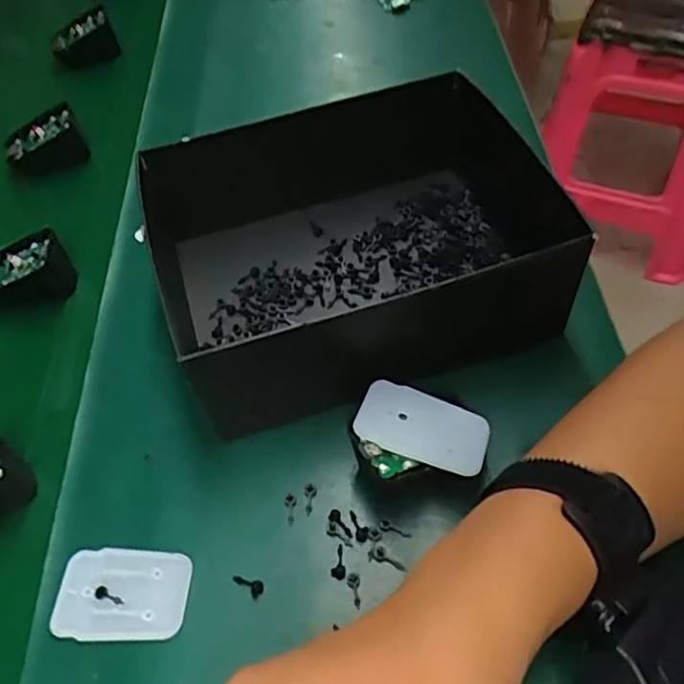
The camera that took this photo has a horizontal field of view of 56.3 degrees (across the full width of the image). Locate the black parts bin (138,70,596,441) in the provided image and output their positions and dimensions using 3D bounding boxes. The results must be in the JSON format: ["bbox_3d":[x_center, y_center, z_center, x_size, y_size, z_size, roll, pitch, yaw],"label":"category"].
[{"bbox_3d":[0.010,-0.068,0.419,0.252,0.084,0.188,-15,53,-6],"label":"black parts bin"}]

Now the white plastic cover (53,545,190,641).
[{"bbox_3d":[-0.113,0.130,0.330,0.068,0.004,0.044,0,53,5],"label":"white plastic cover"}]

